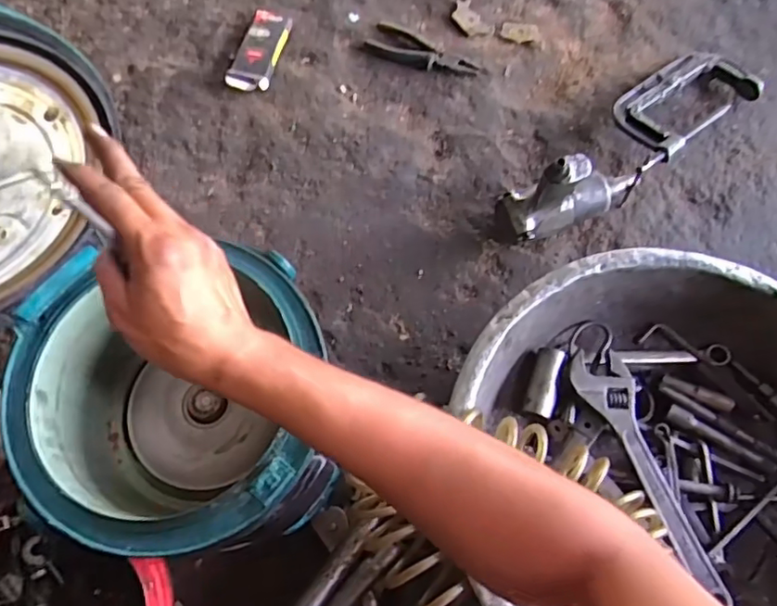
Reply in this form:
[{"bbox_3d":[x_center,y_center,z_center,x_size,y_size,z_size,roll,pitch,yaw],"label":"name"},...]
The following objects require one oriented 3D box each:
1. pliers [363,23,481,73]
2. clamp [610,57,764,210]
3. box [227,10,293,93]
[{"bbox_3d":[0.052,-0.382,0.889,0.171,0.019,0.053,24,72,7],"label":"pliers"},{"bbox_3d":[0.392,-0.268,0.826,0.302,0.062,0.126,-38,76,-13],"label":"clamp"},{"bbox_3d":[-0.192,-0.381,0.882,0.062,0.024,0.150,14,71,4],"label":"box"}]

